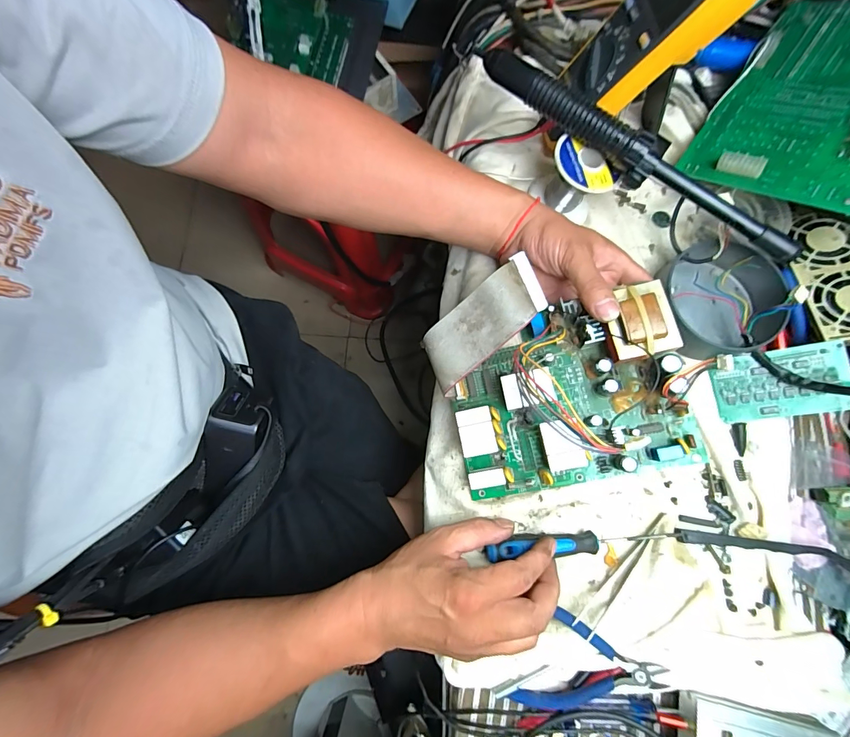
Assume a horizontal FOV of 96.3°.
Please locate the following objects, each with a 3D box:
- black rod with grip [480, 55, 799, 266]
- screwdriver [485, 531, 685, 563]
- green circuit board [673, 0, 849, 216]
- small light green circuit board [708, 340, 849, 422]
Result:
[{"bbox_3d":[0.180,-0.181,0.323,0.300,0.029,0.032,31,80,5],"label":"black rod with grip"},{"bbox_3d":[0.131,0.148,0.322,0.162,0.017,0.018,-2,80,-4],"label":"screwdriver"},{"bbox_3d":[0.368,-0.246,0.346,0.158,0.015,0.211,35,89,28],"label":"green circuit board"},{"bbox_3d":[0.317,0.014,0.342,0.093,0.009,0.059,-11,86,29],"label":"small light green circuit board"}]

